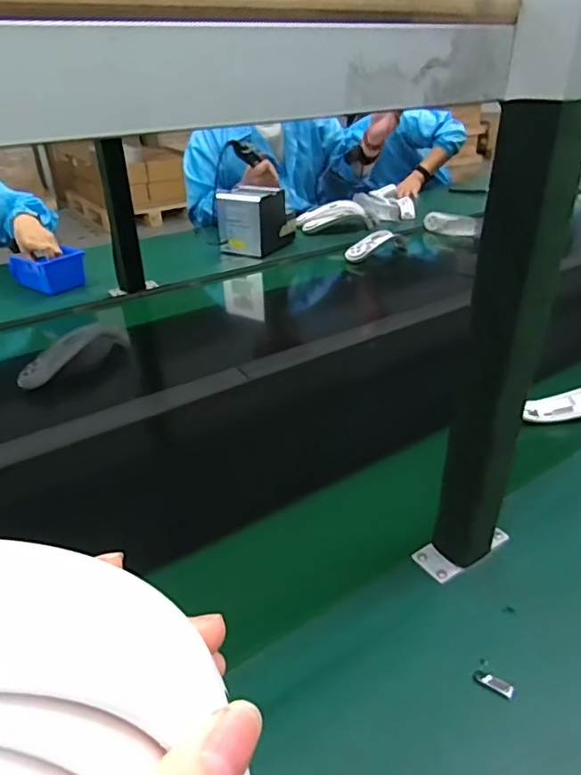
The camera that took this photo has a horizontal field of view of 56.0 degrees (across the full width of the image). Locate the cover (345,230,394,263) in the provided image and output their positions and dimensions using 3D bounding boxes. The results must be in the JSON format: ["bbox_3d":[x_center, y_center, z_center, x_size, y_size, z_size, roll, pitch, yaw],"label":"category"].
[{"bbox_3d":[0.200,-0.363,1.383,0.146,0.023,0.067,-39,49,-25],"label":"cover"}]

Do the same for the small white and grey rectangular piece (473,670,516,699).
[{"bbox_3d":[0.161,0.233,0.430,0.031,0.006,0.010,23,38,32],"label":"small white and grey rectangular piece"}]

